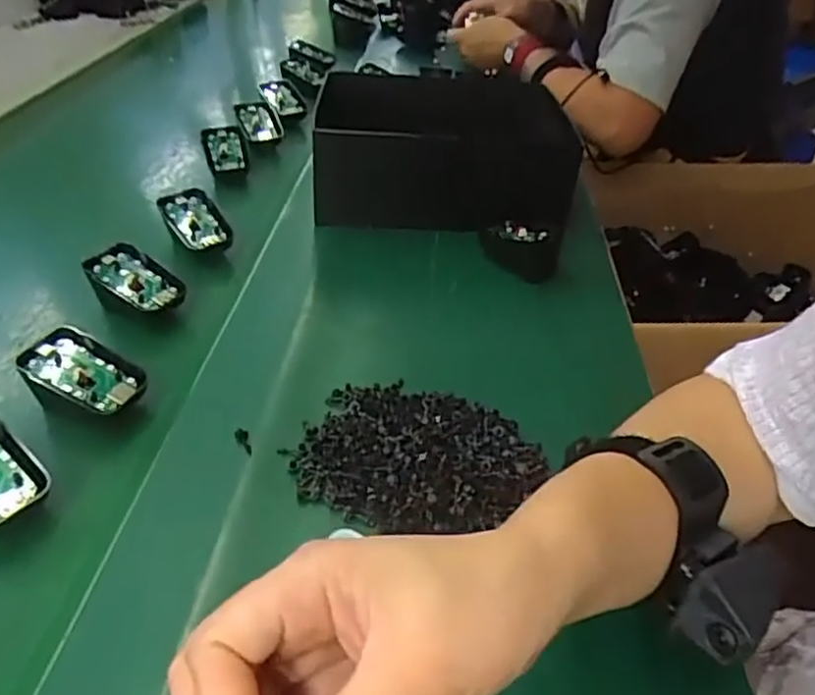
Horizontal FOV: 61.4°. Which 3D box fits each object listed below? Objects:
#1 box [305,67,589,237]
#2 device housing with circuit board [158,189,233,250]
[{"bbox_3d":[0.032,-0.212,0.702,0.249,0.086,0.226,-3,37,-4],"label":"box"},{"bbox_3d":[-0.179,-0.106,0.579,0.040,0.014,0.067,-31,70,-19],"label":"device housing with circuit board"}]

